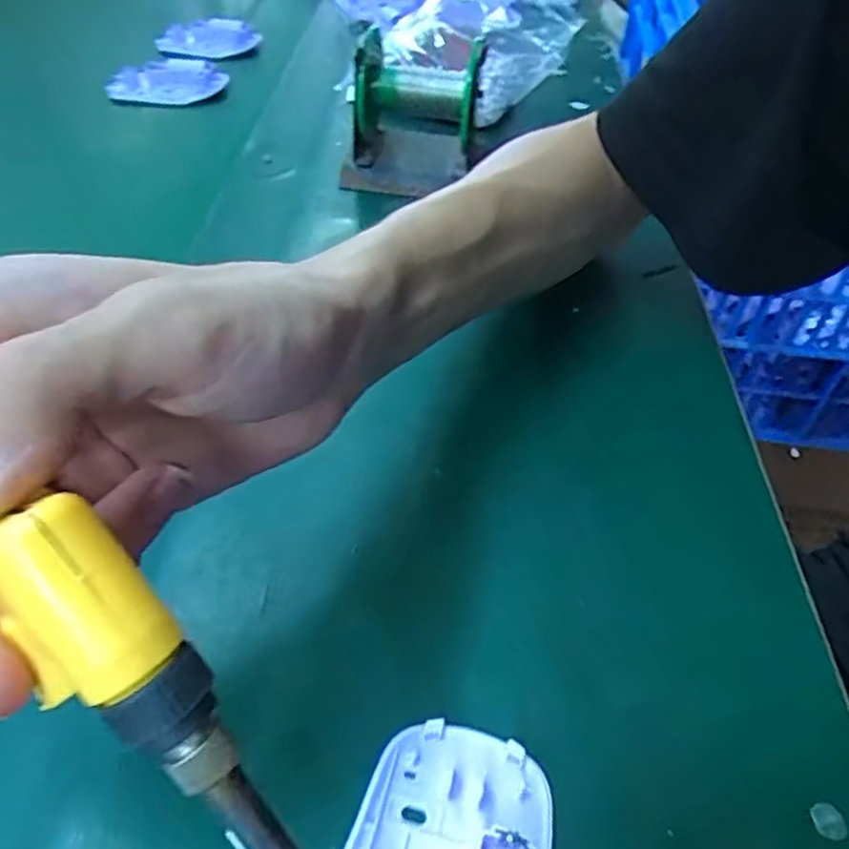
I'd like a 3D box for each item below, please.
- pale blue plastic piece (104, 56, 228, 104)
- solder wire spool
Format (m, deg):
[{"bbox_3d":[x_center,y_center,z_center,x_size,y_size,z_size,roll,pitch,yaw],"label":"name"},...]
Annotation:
[{"bbox_3d":[-0.212,-0.284,0.576,0.093,0.024,0.037,-8,45,-10],"label":"pale blue plastic piece"},{"bbox_3d":[-0.004,-0.222,0.473,0.080,0.071,0.066,8,46,6],"label":"solder wire spool"}]

